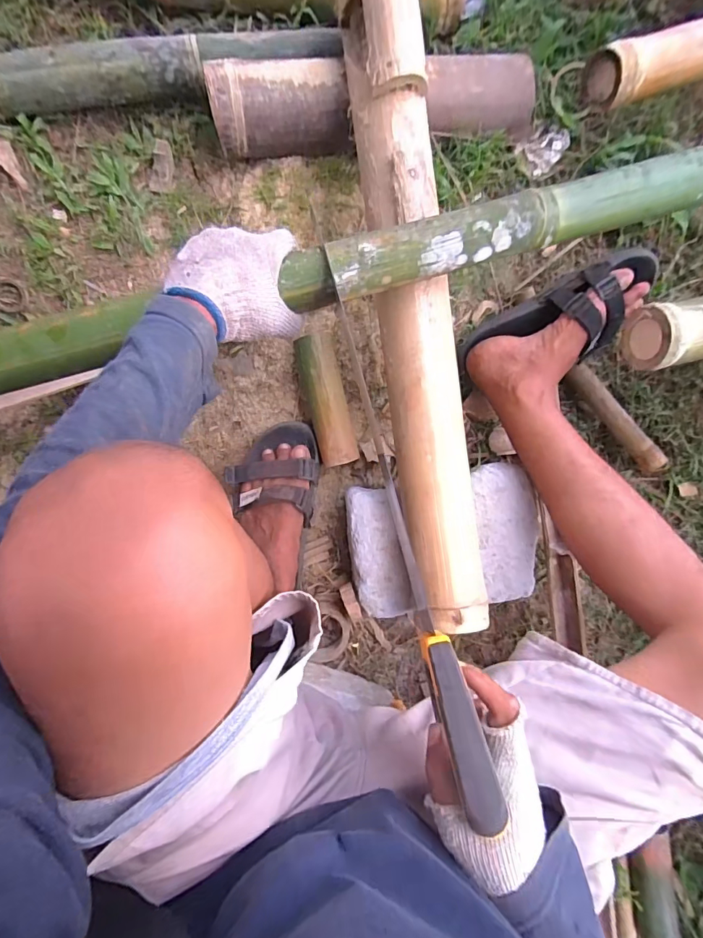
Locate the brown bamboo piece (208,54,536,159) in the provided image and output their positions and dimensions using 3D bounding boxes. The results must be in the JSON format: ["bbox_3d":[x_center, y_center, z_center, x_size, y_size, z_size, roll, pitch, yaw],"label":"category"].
[{"bbox_3d":[0.038,-0.496,0.616,0.449,0.078,0.097,-10,89,-6],"label":"brown bamboo piece"}]

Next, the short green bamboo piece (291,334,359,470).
[{"bbox_3d":[-0.034,-0.094,0.630,0.058,0.065,0.179,-14,90,-6],"label":"short green bamboo piece"}]

